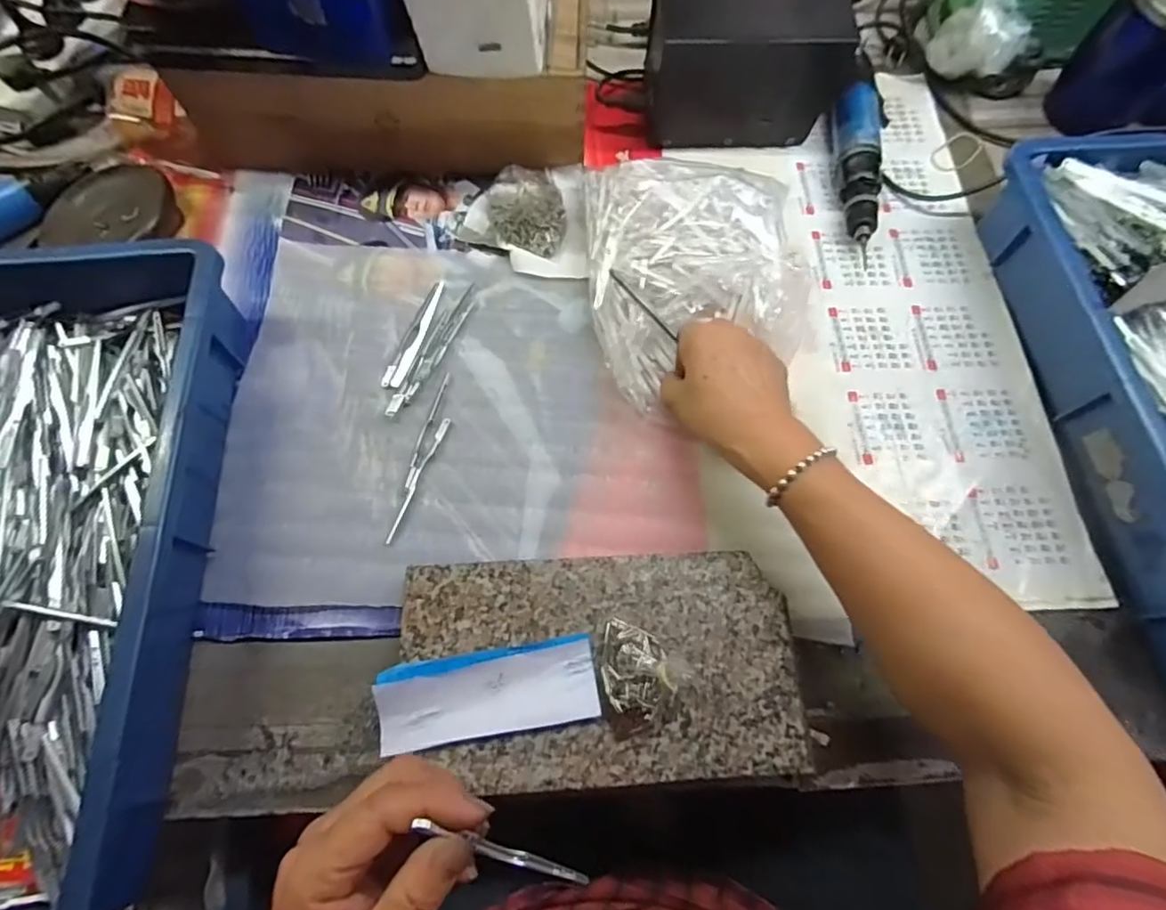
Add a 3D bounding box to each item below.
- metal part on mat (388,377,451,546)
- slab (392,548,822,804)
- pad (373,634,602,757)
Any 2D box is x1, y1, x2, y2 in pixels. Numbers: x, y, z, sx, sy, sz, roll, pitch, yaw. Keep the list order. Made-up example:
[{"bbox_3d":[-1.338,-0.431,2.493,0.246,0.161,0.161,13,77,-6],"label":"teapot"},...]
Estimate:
[{"bbox_3d":[-0.120,-0.001,0.430,0.020,0.005,0.136,16,68,6],"label":"metal part on mat"},{"bbox_3d":[0.009,0.135,0.365,0.238,0.033,0.132,-2,68,-2],"label":"slab"},{"bbox_3d":[-0.056,0.143,0.341,0.128,0.010,0.049,-8,68,-4],"label":"pad"}]

